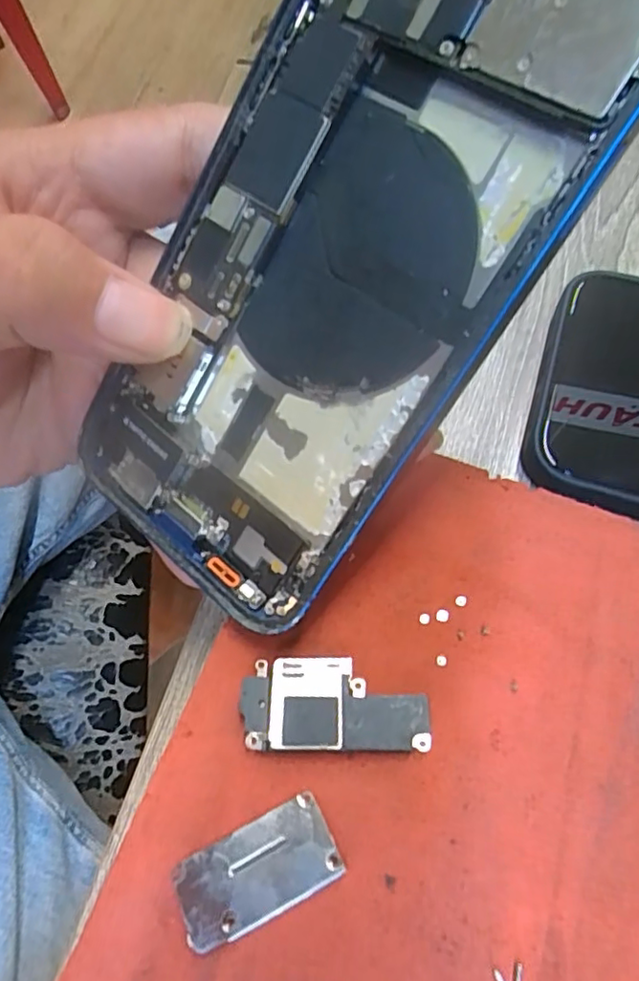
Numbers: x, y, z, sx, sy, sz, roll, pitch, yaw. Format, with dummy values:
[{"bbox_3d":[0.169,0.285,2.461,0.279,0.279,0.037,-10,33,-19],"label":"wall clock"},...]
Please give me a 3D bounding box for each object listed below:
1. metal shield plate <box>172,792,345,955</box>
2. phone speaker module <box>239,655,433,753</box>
[{"bbox_3d":[-0.012,0.073,0.114,0.030,0.004,0.015,-26,69,-8],"label":"metal shield plate"},{"bbox_3d":[0.003,0.044,0.124,0.037,0.005,0.018,-1,68,2],"label":"phone speaker module"}]

